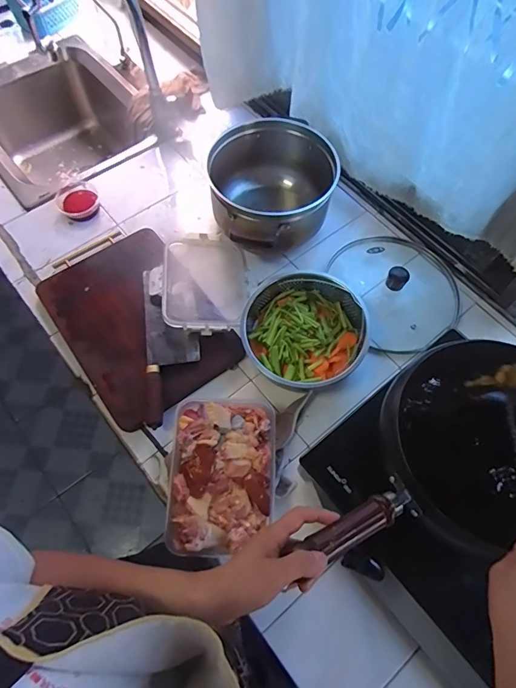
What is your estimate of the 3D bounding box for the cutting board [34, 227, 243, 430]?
[{"bbox_3d":[-0.218,-0.045,0.767,0.238,0.023,0.344,-33,70,-16],"label":"cutting board"}]

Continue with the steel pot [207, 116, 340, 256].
[{"bbox_3d":[0.032,-0.282,0.826,0.216,0.142,0.241,-14,65,-8],"label":"steel pot"}]

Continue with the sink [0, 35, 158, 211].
[{"bbox_3d":[-0.469,-0.509,1.096,0.399,0.217,0.444,-37,70,-17],"label":"sink"}]

